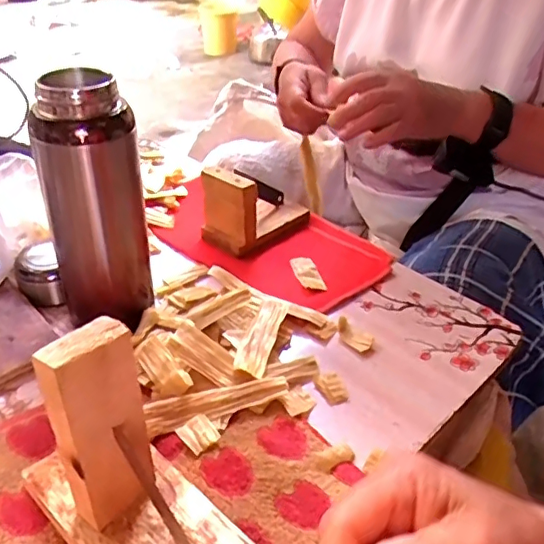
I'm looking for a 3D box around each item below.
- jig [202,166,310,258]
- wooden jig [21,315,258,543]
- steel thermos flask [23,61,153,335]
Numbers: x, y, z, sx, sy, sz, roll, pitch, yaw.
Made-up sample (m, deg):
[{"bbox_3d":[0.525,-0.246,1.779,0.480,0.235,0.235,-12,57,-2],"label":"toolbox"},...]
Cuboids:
[{"bbox_3d":[-0.015,-0.078,0.596,0.069,0.078,0.111,29,43,31],"label":"jig"},{"bbox_3d":[-0.071,0.102,0.295,0.077,0.135,0.143,-27,46,-34],"label":"wooden jig"},{"bbox_3d":[-0.133,-0.048,0.441,0.060,0.195,0.065,10,36,13],"label":"steel thermos flask"}]

